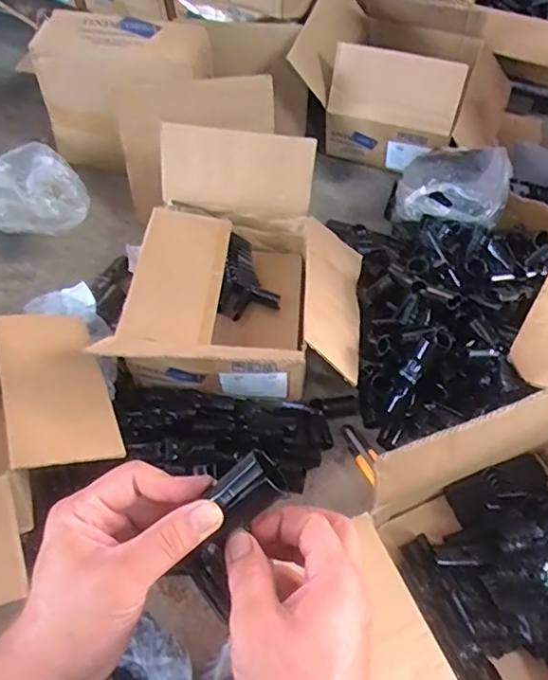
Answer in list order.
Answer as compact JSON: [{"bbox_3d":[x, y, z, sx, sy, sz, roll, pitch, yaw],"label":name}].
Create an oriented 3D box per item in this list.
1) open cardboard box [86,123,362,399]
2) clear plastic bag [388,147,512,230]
[{"bbox_3d":[-0.039,-0.104,0.916,0.368,0.190,0.465,5,53,0],"label":"open cardboard box"},{"bbox_3d":[0.362,-0.301,1.175,0.210,0.119,0.250,18,54,10],"label":"clear plastic bag"}]

